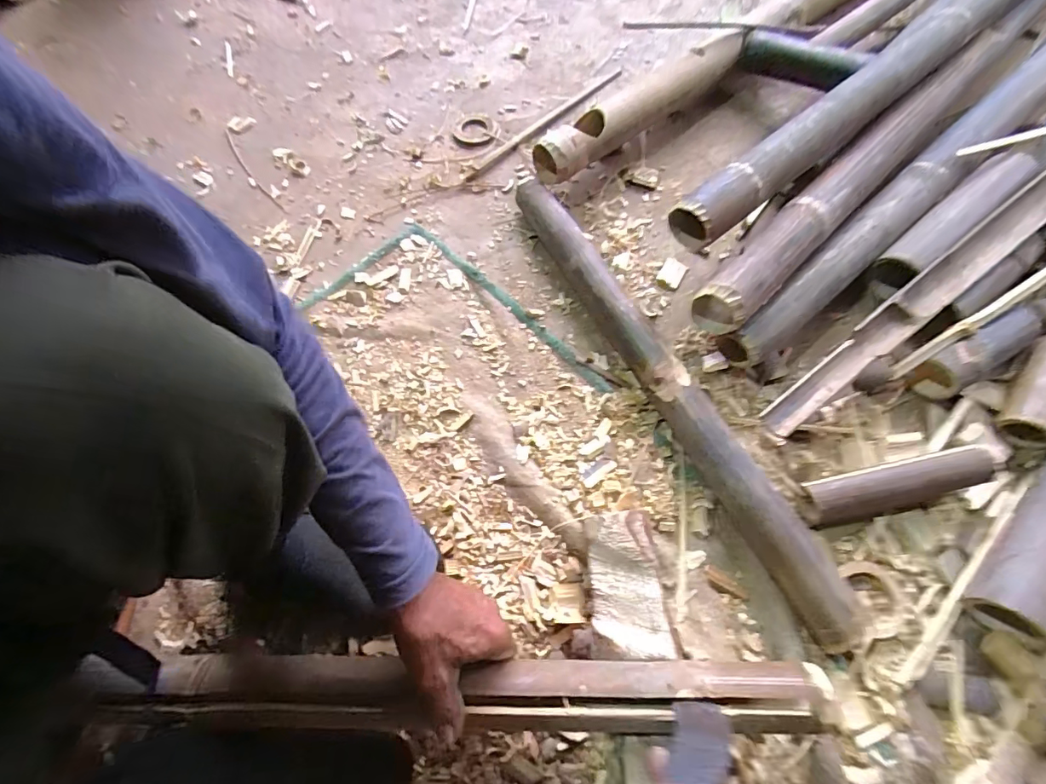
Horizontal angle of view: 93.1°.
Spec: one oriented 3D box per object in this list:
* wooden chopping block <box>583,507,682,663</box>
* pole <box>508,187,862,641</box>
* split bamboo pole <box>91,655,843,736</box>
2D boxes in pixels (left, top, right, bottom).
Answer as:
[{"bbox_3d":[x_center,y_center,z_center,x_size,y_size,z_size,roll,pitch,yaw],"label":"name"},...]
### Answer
[{"bbox_3d":[0.106,0.195,0.504,0.078,0.060,0.133,-4,67,0],"label":"wooden chopping block"},{"bbox_3d":[0.160,-0.022,0.593,0.052,0.065,0.641,-26,68,-9],"label":"pole"},{"bbox_3d":[-0.053,0.259,0.424,0.593,0.027,0.054,-1,67,3],"label":"split bamboo pole"}]

